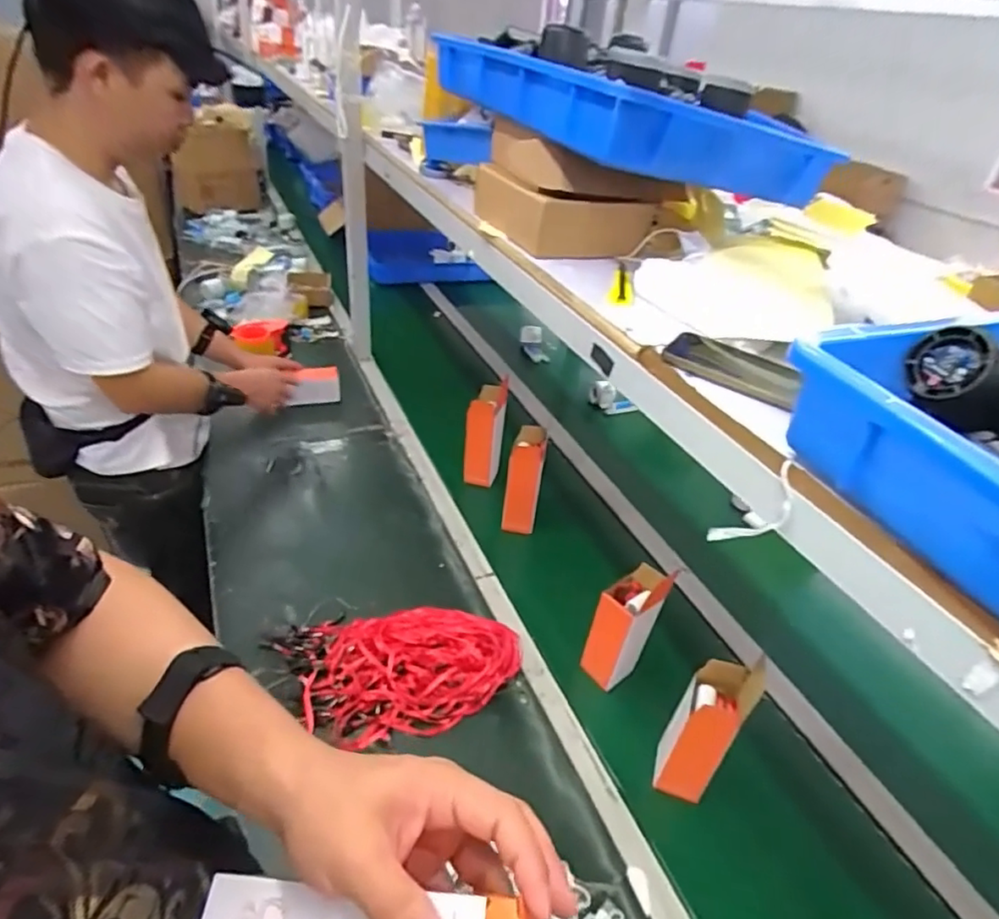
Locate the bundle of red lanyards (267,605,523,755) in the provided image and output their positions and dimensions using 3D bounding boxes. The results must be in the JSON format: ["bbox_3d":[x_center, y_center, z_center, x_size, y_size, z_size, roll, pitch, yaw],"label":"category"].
[{"bbox_3d":[-0.128,0.301,0.861,0.325,0.048,0.210,-3,37,-13],"label":"bundle of red lanyards"}]

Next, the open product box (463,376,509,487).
[{"bbox_3d":[-0.033,-0.038,1.209,0.075,0.230,0.080,8,36,1],"label":"open product box"}]

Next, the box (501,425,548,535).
[{"bbox_3d":[0.040,0.052,1.100,0.070,0.220,0.058,11,36,5],"label":"box"}]

